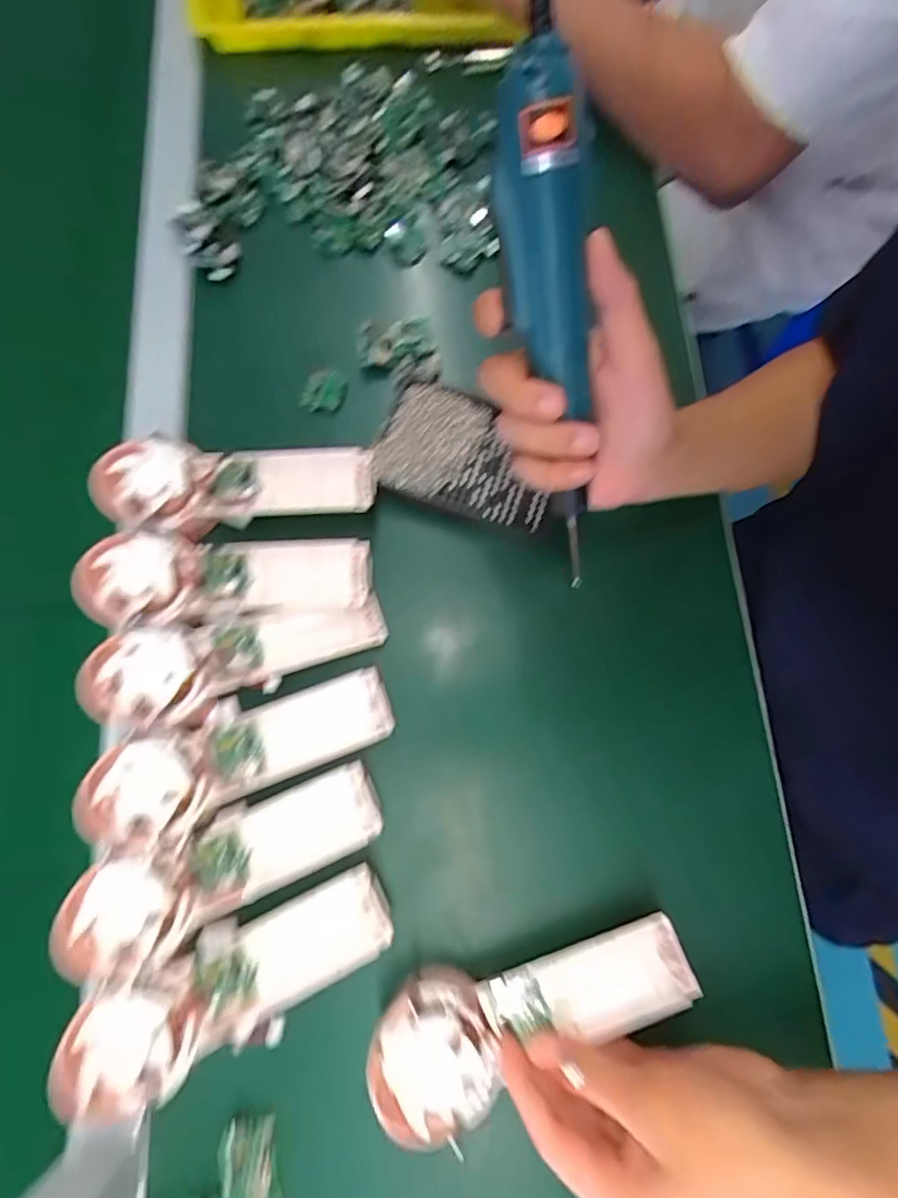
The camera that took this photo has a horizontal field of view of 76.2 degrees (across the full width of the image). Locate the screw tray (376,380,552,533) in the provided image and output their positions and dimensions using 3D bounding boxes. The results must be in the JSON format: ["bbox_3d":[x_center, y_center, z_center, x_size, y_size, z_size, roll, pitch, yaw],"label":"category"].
[{"bbox_3d":[0.013,-0.104,0.413,0.126,0.014,0.088,14,76,5],"label":"screw tray"}]

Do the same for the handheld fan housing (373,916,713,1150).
[{"bbox_3d":[0.044,0.227,0.313,0.179,0.037,0.063,-17,76,-7],"label":"handheld fan housing"}]

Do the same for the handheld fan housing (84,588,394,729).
[{"bbox_3d":[-0.130,0.034,0.363,0.178,0.027,0.058,-13,75,-16],"label":"handheld fan housing"}]

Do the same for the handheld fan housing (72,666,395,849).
[{"bbox_3d":[-0.125,0.090,0.350,0.178,0.039,0.063,-25,77,-5],"label":"handheld fan housing"}]

